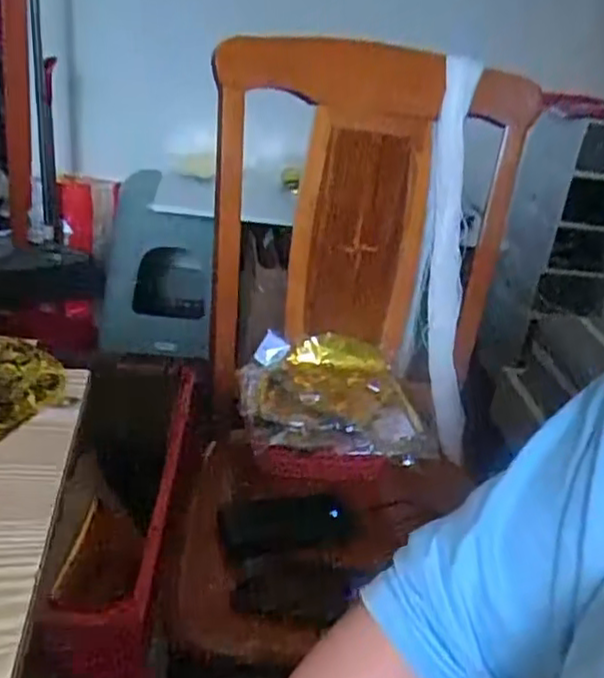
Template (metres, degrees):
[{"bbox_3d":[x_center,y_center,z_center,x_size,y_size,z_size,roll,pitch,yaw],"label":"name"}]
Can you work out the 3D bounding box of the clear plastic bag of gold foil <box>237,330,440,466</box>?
[{"bbox_3d":[0.036,0.071,0.983,0.248,0.041,0.255,2,27,-13],"label":"clear plastic bag of gold foil"}]

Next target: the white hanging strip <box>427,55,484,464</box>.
[{"bbox_3d":[0.238,-0.130,1.101,0.063,0.593,0.069,-2,8,-18],"label":"white hanging strip"}]

